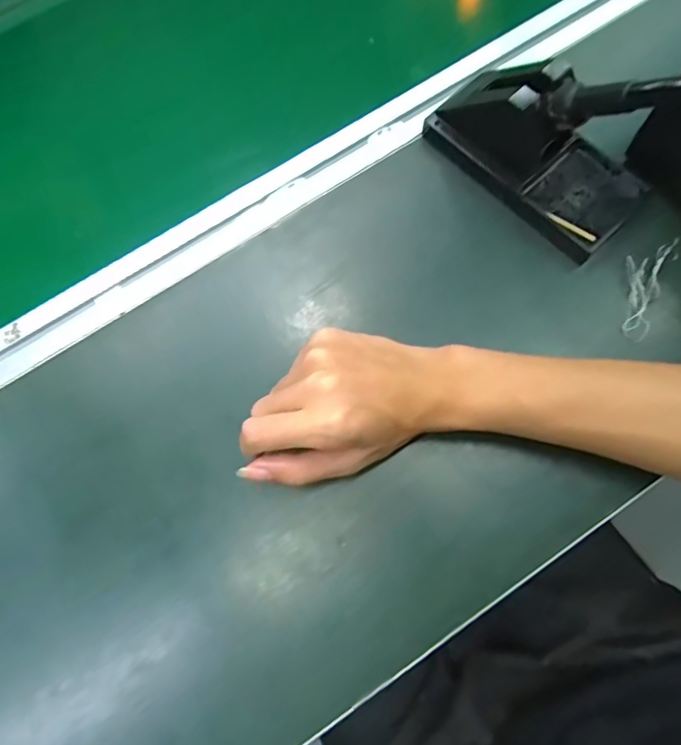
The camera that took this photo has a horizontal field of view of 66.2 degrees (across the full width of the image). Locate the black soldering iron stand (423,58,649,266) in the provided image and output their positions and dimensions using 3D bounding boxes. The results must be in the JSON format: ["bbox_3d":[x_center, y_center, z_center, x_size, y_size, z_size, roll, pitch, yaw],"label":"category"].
[{"bbox_3d":[0.144,-0.163,0.370,0.080,0.082,0.155,-43,76,-11],"label":"black soldering iron stand"}]

